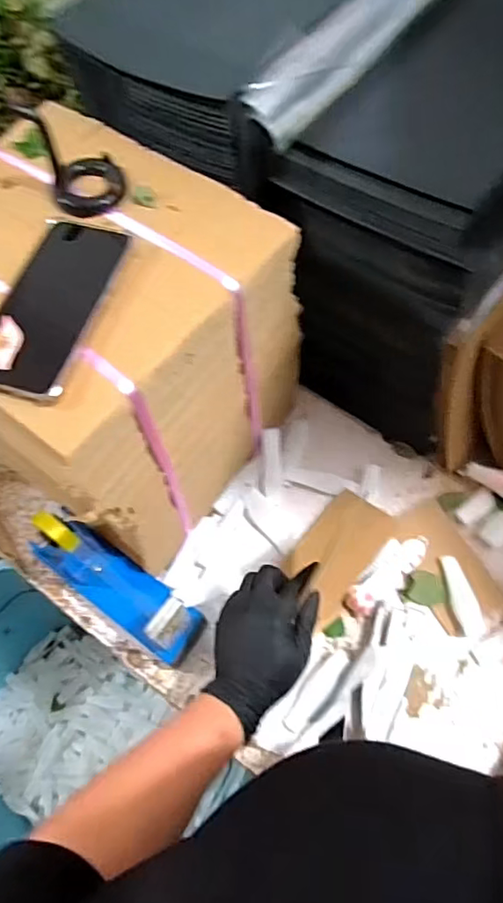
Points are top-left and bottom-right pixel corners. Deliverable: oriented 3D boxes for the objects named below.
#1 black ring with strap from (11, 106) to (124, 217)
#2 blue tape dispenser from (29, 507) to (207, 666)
[{"bbox_3d":[-0.146,-0.247,0.470,0.063,0.067,0.065,-1,63,2],"label":"black ring with strap"},{"bbox_3d":[-0.131,0.136,0.562,0.166,0.126,0.058,32,69,17],"label":"blue tape dispenser"}]

